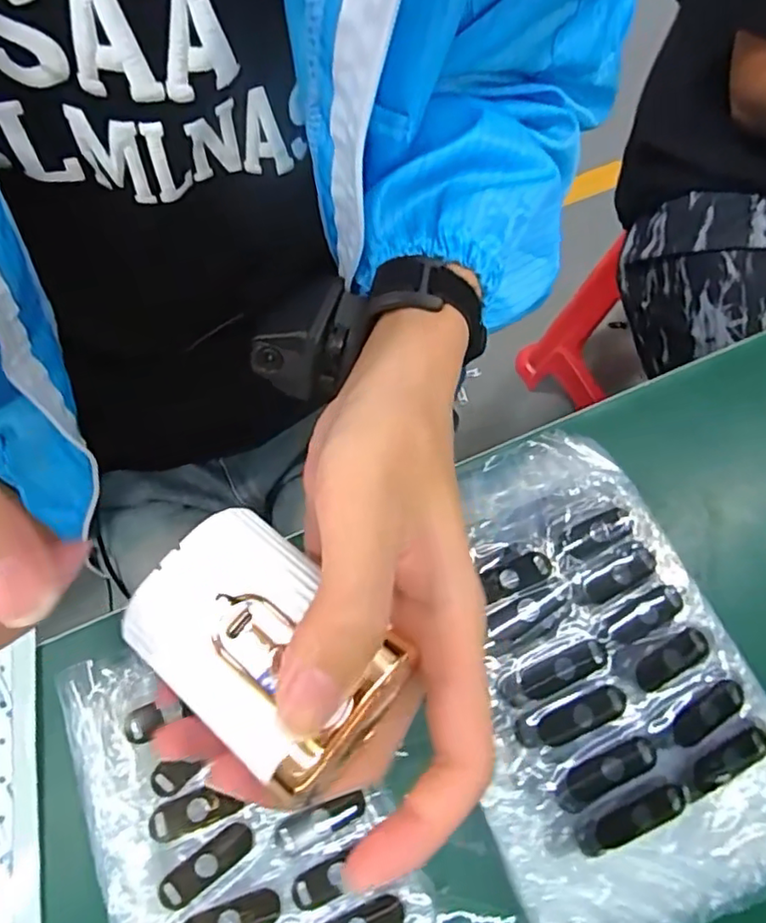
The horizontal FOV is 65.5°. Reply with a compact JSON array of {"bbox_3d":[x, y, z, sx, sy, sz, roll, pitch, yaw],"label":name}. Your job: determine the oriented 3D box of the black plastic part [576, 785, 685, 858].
[{"bbox_3d":[0.102,0.150,0.248,0.047,0.009,0.013,-22,73,-8],"label":"black plastic part"}]

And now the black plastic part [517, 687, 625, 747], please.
[{"bbox_3d":[0.081,0.111,0.256,0.047,0.006,0.015,-19,73,-7],"label":"black plastic part"}]

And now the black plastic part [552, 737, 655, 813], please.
[{"bbox_3d":[0.093,0.132,0.250,0.045,0.005,0.014,-23,73,-9],"label":"black plastic part"}]

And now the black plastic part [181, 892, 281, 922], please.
[{"bbox_3d":[-0.062,0.187,0.240,0.039,0.004,0.014,-15,72,-6],"label":"black plastic part"}]

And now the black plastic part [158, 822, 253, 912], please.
[{"bbox_3d":[-0.074,0.169,0.249,0.040,0.004,0.014,-31,74,-24],"label":"black plastic part"}]

